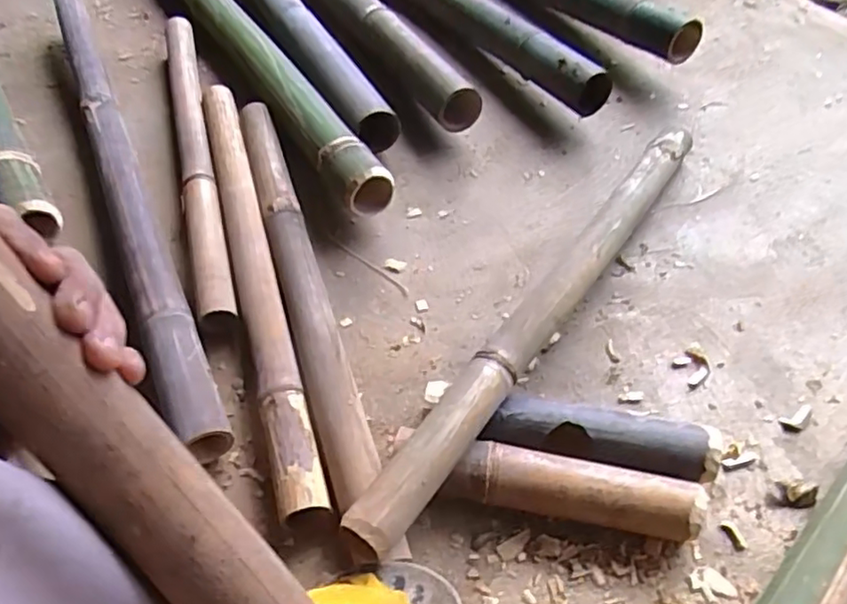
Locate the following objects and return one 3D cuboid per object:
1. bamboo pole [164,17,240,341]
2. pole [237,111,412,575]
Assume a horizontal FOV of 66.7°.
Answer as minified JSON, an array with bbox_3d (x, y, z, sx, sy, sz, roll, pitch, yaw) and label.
[{"bbox_3d":[-0.336,-0.224,0.931,0.055,0.044,0.672,-16,54,-8],"label":"bamboo pole"},{"bbox_3d":[-0.156,-0.043,0.780,0.049,0.060,0.617,-17,54,-9],"label":"pole"}]

